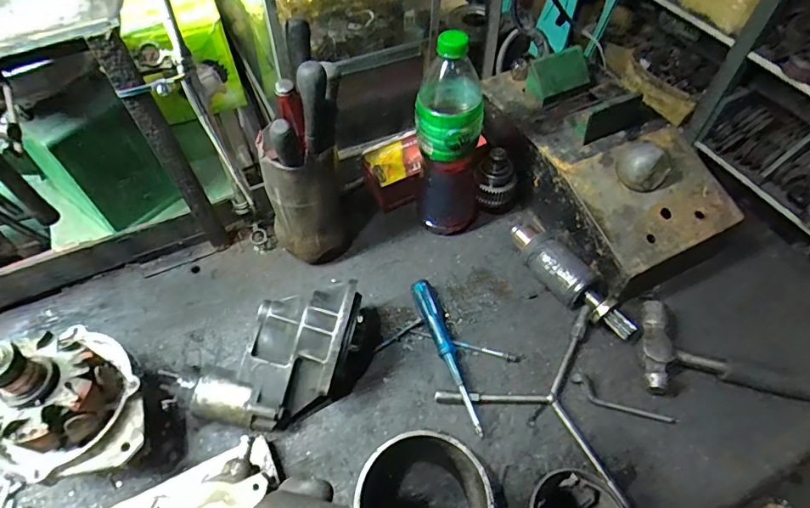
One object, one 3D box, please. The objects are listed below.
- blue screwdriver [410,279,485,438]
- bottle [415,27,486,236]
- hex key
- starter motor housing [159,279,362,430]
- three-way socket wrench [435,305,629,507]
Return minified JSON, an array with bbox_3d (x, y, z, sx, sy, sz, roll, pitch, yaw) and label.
[{"bbox_3d":[0.051,0.114,0.559,0.029,0.023,0.195,-17,56,-11],"label":"blue screwdriver"},{"bbox_3d":[0.056,-0.126,0.582,0.082,0.274,0.062,4,54,3],"label":"bottle"},{"bbox_3d":[0.238,0.165,0.528,0.113,0.005,0.023,25,72,8],"label":"hex key"},{"bbox_3d":[-0.140,0.116,0.514,0.206,0.107,0.118,-12,55,-8],"label":"starter motor housing"},{"bbox_3d":[0.171,0.136,0.542,0.209,0.028,0.178,25,58,17],"label":"three-way socket wrench"}]

